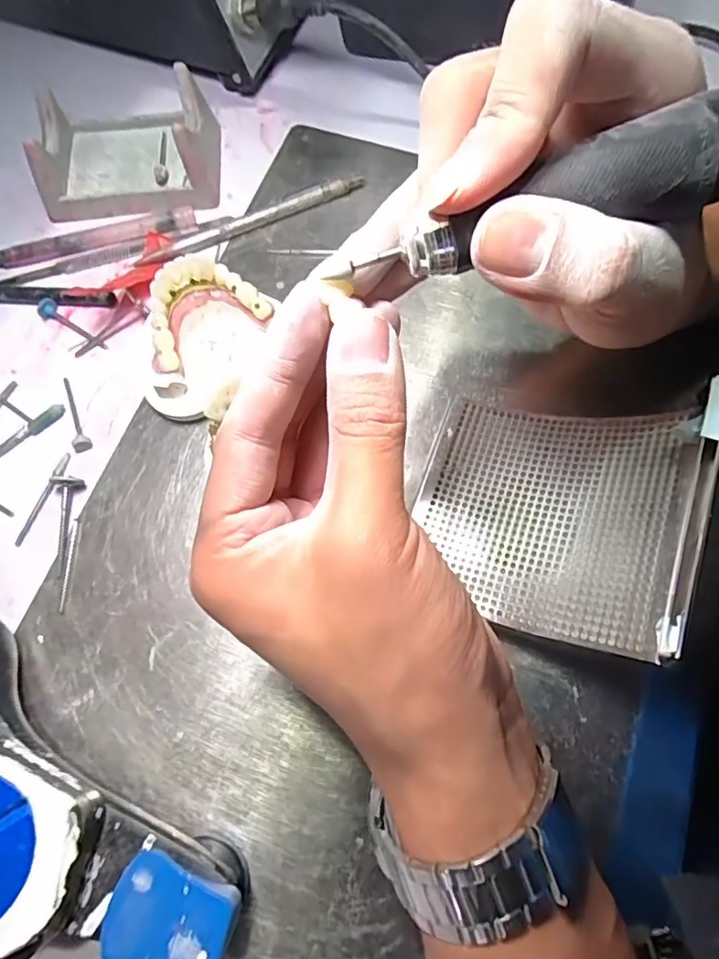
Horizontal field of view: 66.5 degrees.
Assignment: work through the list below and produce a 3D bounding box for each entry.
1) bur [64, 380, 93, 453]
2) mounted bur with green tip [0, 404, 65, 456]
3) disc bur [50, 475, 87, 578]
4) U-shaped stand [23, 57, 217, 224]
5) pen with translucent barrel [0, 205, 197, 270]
[{"bbox_3d":[-0.146,-0.034,0.279,0.008,0.006,0.044,-22,73,-6],"label":"bur"},{"bbox_3d":[-0.175,-0.019,0.276,0.058,0.005,0.008,-37,75,-10],"label":"mounted bur with green tip"},{"bbox_3d":[-0.139,0.021,0.258,0.010,0.010,0.046,-3,72,0],"label":"disc bur"},{"bbox_3d":[-0.131,-0.190,0.312,0.097,0.037,0.069,-1,72,1],"label":"U-shaped stand"},{"bbox_3d":[-0.153,-0.137,0.310,0.119,0.005,0.013,-13,72,-3],"label":"pen with translucent barrel"}]

